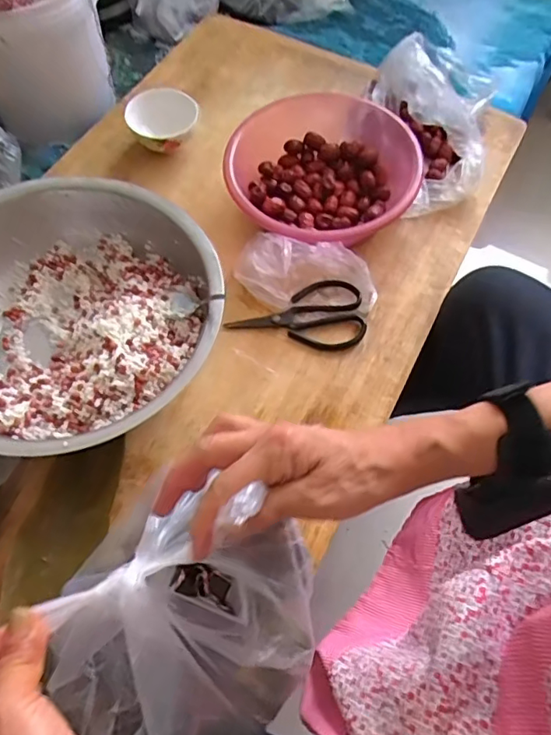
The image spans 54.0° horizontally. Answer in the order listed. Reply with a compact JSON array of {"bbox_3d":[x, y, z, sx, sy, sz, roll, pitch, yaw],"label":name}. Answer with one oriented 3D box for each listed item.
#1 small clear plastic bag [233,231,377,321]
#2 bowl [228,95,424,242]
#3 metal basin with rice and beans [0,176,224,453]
[{"bbox_3d":[0.035,-0.106,0.626,0.161,0.049,0.076,15,64,7],"label":"small clear plastic bag"},{"bbox_3d":[0.061,-0.234,0.676,0.216,0.072,0.227,0,63,0],"label":"bowl"},{"bbox_3d":[-0.214,-0.049,0.568,0.299,0.097,0.293,0,63,0],"label":"metal basin with rice and beans"}]

